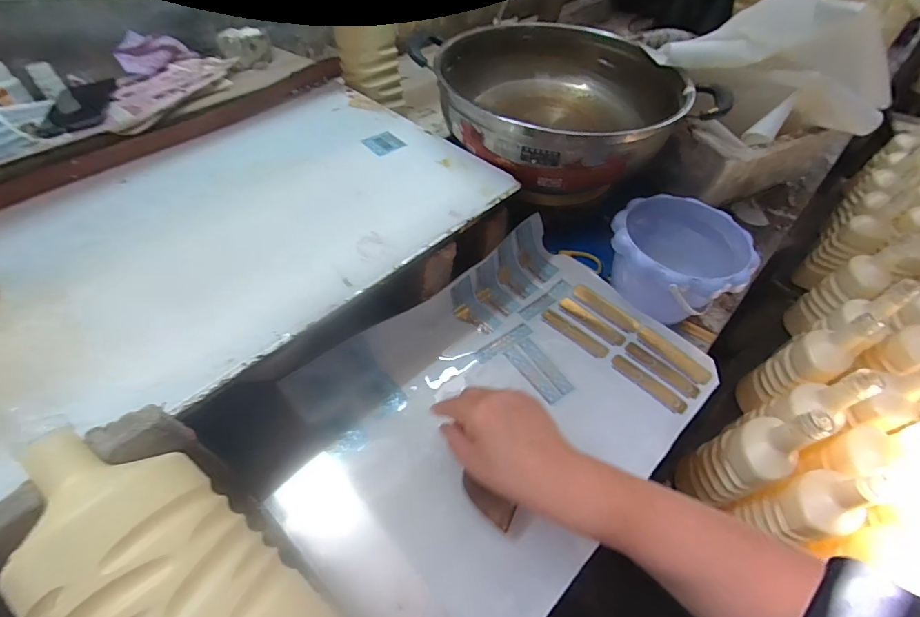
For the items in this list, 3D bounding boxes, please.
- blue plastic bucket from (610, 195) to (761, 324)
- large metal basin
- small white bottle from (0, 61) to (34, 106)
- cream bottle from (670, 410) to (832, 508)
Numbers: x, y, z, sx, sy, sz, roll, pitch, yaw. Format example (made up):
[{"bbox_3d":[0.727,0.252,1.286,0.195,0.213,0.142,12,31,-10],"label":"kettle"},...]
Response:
[{"bbox_3d":[0.267,-0.056,0.543,0.148,0.119,0.157,3,53,-4],"label":"blue plastic bucket"},{"bbox_3d":[0.130,-0.283,0.591,0.302,0.113,0.309,2,54,-3],"label":"large metal basin"},{"bbox_3d":[-0.661,-0.325,0.602,0.041,0.052,0.039,-30,62,-25],"label":"small white bottle"},{"bbox_3d":[0.391,0.203,0.573,0.085,0.242,0.077,-17,57,-18],"label":"cream bottle"}]

